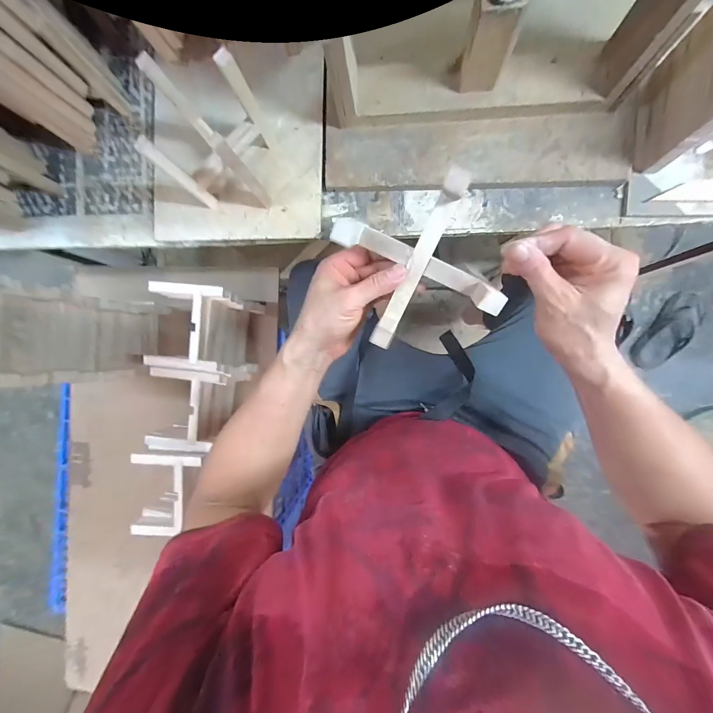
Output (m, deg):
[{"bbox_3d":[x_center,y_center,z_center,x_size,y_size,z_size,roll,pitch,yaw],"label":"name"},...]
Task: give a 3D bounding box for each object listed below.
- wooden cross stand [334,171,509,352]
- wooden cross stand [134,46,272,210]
[{"bbox_3d":[0.055,-0.088,0.295,0.132,0.048,0.127,-17,89,6],"label":"wooden cross stand"},{"bbox_3d":[-0.204,-0.308,0.452,0.124,0.151,0.118,3,91,6],"label":"wooden cross stand"}]

